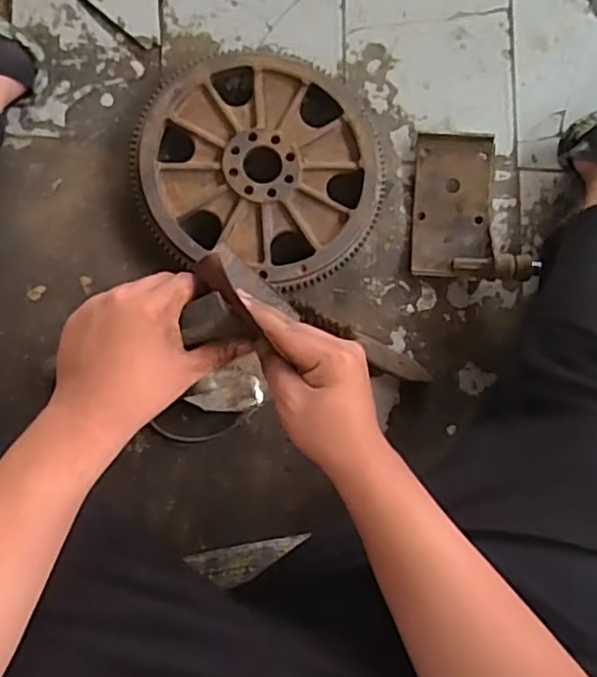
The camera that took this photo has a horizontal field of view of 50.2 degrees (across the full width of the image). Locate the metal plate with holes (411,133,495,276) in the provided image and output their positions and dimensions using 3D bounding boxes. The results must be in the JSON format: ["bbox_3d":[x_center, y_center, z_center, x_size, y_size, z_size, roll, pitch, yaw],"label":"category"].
[{"bbox_3d":[0.214,-0.188,0.883,0.105,0.026,0.209,2,83,7],"label":"metal plate with holes"}]

